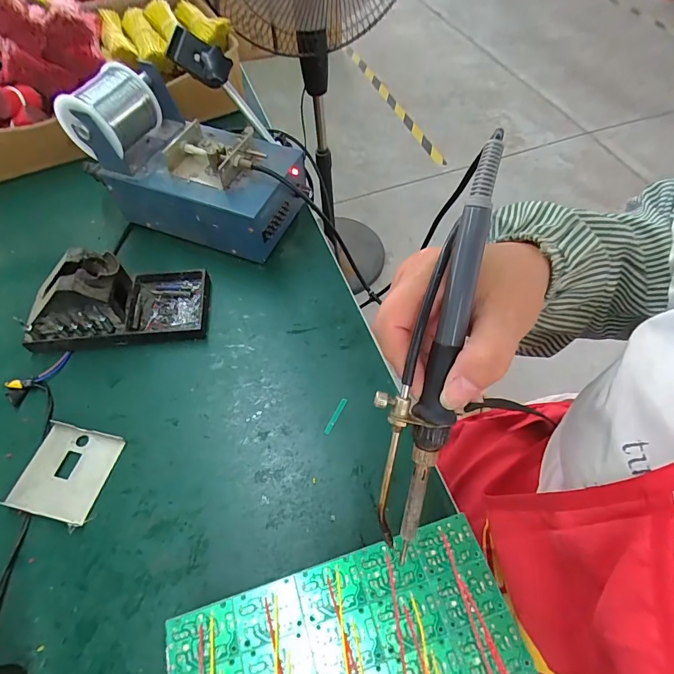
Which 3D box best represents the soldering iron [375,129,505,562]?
[{"bbox_3d":[0.045,0.012,0.209,0.034,0.027,0.214,12,98,8],"label":"soldering iron"}]

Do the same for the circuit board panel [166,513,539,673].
[{"bbox_3d":[0.008,0.170,0.208,0.174,0.004,0.100,-15,58,-9],"label":"circuit board panel"}]

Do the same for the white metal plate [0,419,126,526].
[{"bbox_3d":[-0.214,0.105,0.324,0.063,0.011,0.069,9,58,7],"label":"white metal plate"}]

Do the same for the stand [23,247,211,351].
[{"bbox_3d":[-0.208,-0.041,0.380,0.159,0.070,0.079,-6,57,-3],"label":"stand"}]

